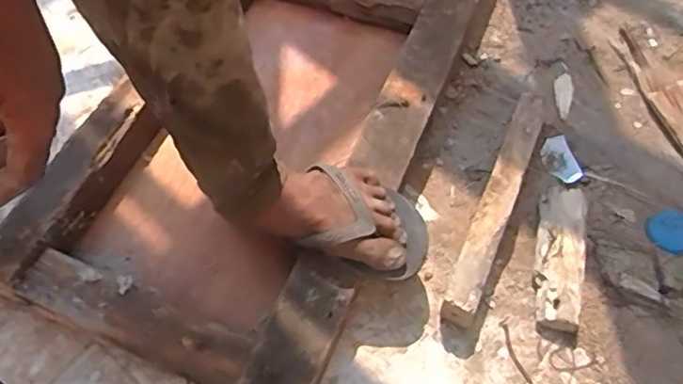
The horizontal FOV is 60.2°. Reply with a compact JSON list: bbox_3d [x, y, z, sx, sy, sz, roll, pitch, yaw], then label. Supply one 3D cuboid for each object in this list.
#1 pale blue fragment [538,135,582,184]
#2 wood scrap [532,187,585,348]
[{"bbox_3d":[0.289,-0.041,0.782,0.038,0.006,0.072,-21,55,14],"label":"pale blue fragment"},{"bbox_3d":[0.253,0.076,0.684,0.050,0.033,0.196,9,59,10],"label":"wood scrap"}]

